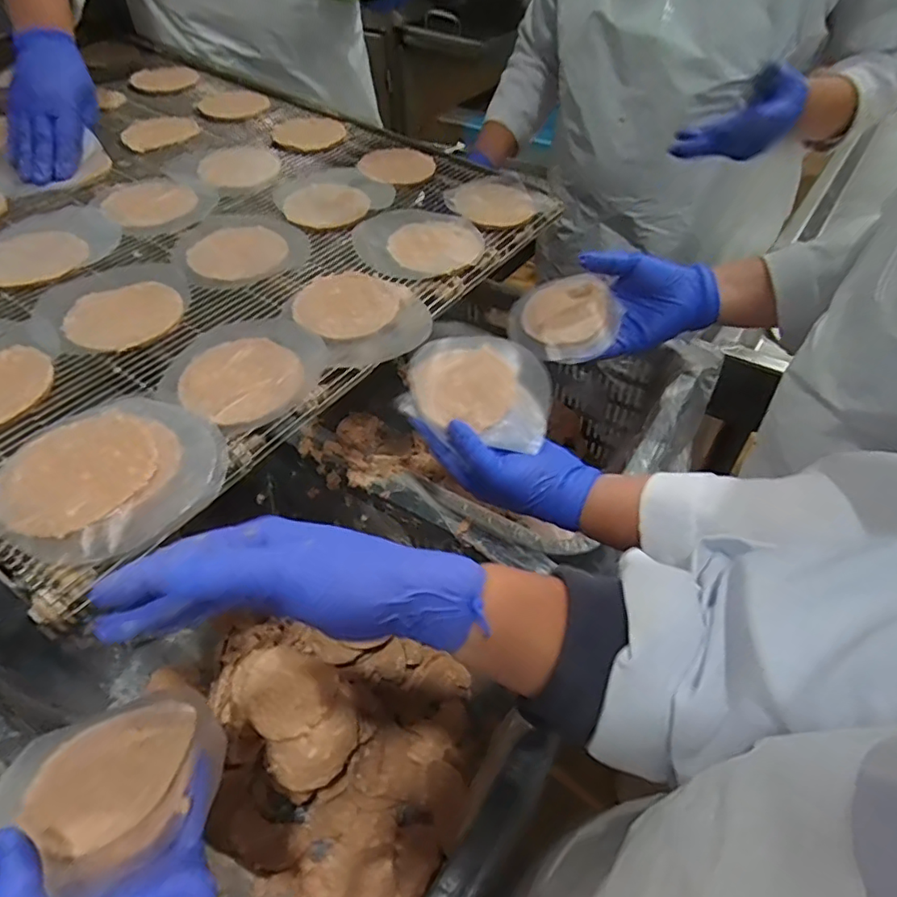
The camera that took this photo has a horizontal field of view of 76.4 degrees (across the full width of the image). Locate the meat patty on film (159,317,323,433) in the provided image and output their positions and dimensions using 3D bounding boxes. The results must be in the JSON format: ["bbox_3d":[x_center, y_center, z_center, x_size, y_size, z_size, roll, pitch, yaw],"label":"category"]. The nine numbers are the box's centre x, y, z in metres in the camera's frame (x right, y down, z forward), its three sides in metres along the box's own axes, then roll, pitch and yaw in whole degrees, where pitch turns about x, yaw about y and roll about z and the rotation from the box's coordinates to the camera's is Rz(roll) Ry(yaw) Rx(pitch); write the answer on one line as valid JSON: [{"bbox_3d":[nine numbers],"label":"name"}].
[{"bbox_3d":[-0.152,-0.062,0.430,0.101,0.013,0.113,26,53,23],"label":"meat patty on film"}]

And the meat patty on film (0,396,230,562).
[{"bbox_3d":[-0.205,0.013,0.351,0.121,0.016,0.118,-1,47,1],"label":"meat patty on film"}]

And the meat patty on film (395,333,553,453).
[{"bbox_3d":[0.027,-0.057,0.495,0.126,0.014,0.103,6,64,-7],"label":"meat patty on film"}]

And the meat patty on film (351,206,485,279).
[{"bbox_3d":[-0.031,-0.201,0.548,0.118,0.011,0.107,-17,57,-18],"label":"meat patty on film"}]

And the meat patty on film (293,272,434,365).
[{"bbox_3d":[-0.071,-0.113,0.480,0.099,0.017,0.114,-27,52,-21],"label":"meat patty on film"}]

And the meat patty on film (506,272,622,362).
[{"bbox_3d":[0.121,-0.134,0.583,0.104,0.012,0.107,-7,60,13],"label":"meat patty on film"}]

